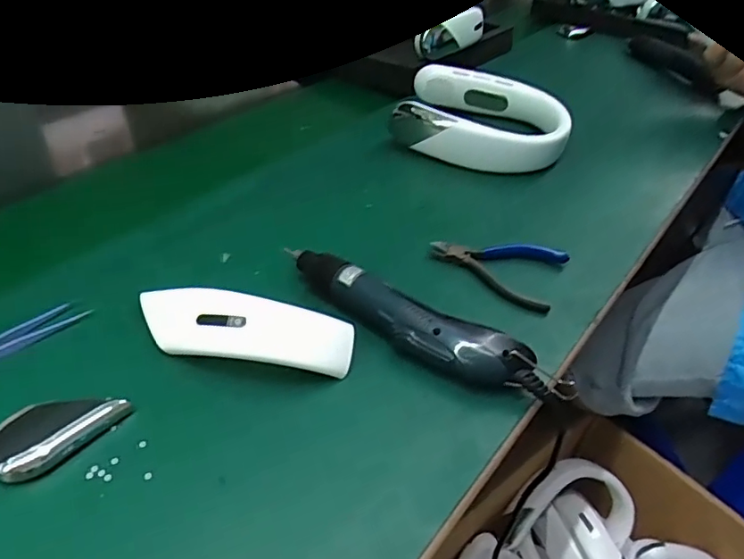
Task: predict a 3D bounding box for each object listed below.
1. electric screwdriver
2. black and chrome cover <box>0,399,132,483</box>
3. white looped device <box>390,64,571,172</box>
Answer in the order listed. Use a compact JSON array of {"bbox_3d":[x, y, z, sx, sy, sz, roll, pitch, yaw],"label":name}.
[{"bbox_3d":[0.024,0.035,0.433,0.233,0.041,0.040,27,47,20],"label":"electric screwdriver"},{"bbox_3d":[-0.206,0.094,0.359,0.044,0.009,0.078,34,50,26],"label":"black and chrome cover"},{"bbox_3d":[0.137,-0.198,0.685,0.200,0.055,0.165,19,45,13],"label":"white looped device"}]

